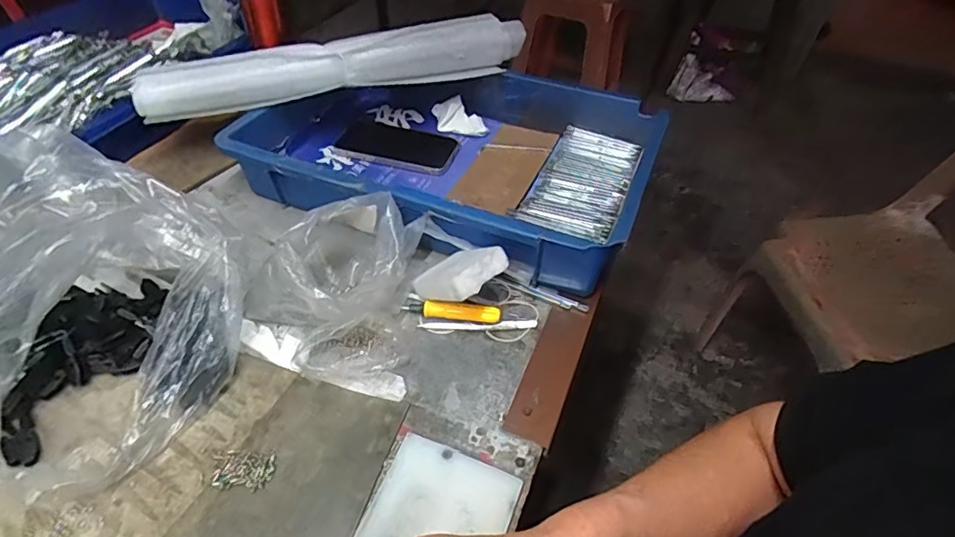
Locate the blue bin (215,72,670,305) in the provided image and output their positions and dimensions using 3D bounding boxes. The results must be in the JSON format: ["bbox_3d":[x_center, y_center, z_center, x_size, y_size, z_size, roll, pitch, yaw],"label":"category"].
[{"bbox_3d":[-0.030,-0.132,0.610,0.429,0.084,0.274,18,47,13],"label":"blue bin"}]

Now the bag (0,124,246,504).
[{"bbox_3d":[-0.317,0.025,0.412,0.225,0.150,0.222,25,49,20],"label":"bag"}]

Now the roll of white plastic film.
[{"bbox_3d":[-0.153,-0.236,0.612,0.437,0.060,0.050,-12,48,-15],"label":"roll of white plastic film"}]

